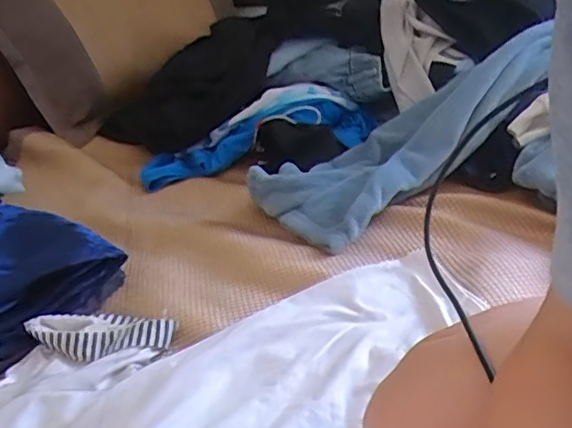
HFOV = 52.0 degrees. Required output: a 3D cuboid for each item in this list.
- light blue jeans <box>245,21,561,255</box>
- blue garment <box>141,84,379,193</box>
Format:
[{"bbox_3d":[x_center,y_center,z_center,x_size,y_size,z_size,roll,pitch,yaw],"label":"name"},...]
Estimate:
[{"bbox_3d":[0.196,-0.135,0.829,0.509,0.085,0.182,-34,36,-11],"label":"light blue jeans"},{"bbox_3d":[-0.048,-0.140,0.975,0.396,0.114,0.087,-9,29,-5],"label":"blue garment"}]

